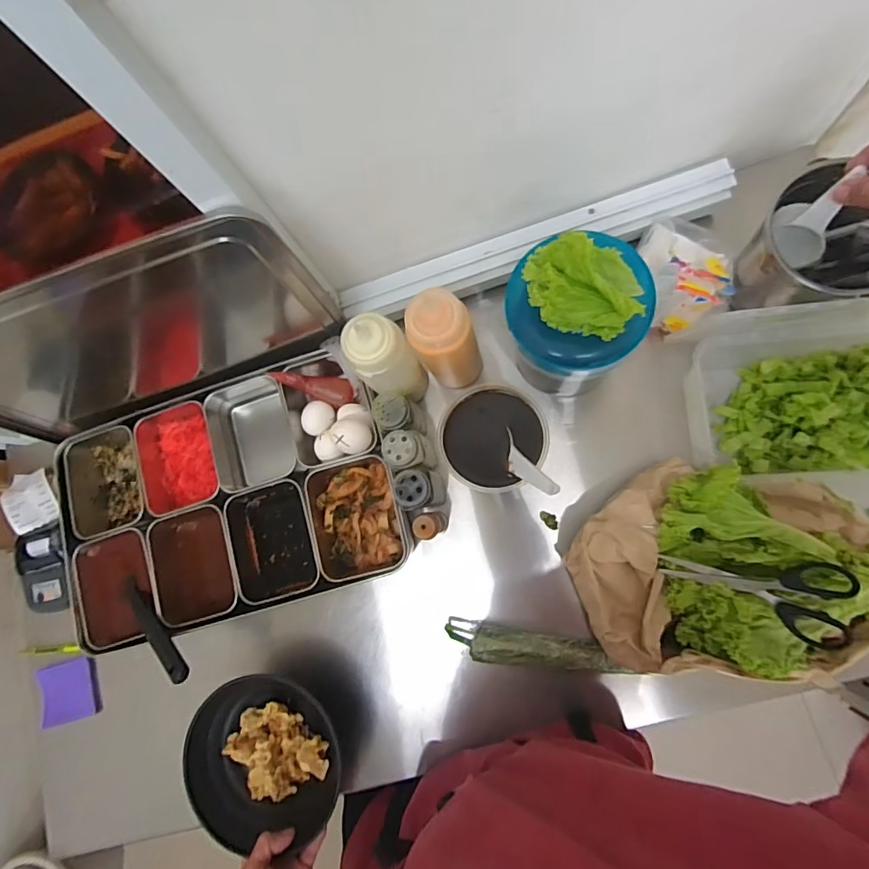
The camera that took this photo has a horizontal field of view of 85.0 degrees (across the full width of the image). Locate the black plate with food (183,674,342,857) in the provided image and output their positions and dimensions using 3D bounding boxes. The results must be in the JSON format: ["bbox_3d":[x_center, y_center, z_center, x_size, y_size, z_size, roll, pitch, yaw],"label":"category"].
[{"bbox_3d":[-0.190,0.370,0.547,0.164,0.066,0.164,-1,68,2],"label":"black plate with food"}]

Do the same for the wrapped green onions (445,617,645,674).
[{"bbox_3d":[0.111,0.244,0.540,0.201,0.037,0.041,2,67,18],"label":"wrapped green onions"}]

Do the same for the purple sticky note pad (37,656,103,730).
[{"bbox_3d":[-0.489,0.345,0.636,0.070,0.008,0.077,-12,86,-13],"label":"purple sticky note pad"}]

